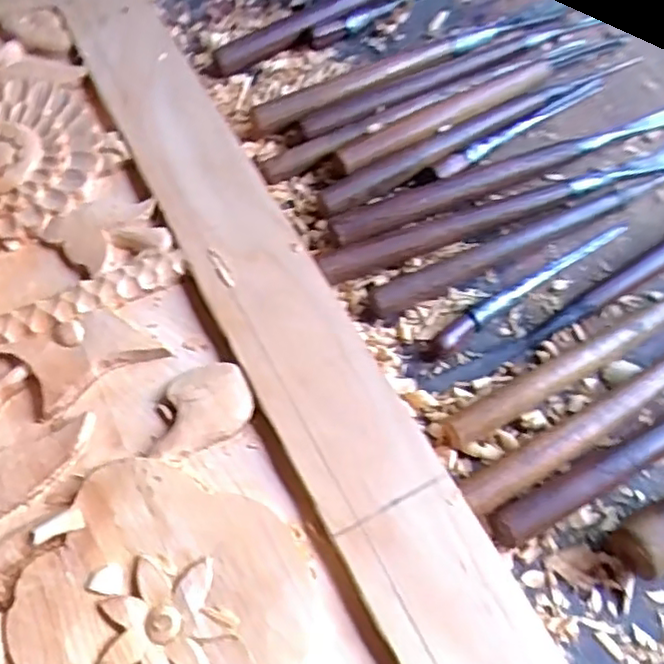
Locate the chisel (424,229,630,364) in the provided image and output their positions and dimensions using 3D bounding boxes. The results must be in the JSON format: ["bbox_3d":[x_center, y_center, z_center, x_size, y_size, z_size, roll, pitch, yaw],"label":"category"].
[{"bbox_3d":[0.106,-0.026,0.360,0.144,0.012,0.011,-32,66,-18],"label":"chisel"}]

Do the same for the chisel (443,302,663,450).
[{"bbox_3d":[0.162,-0.005,0.343,0.249,0.015,0.015,-27,65,-16],"label":"chisel"}]

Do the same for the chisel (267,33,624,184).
[{"bbox_3d":[0.079,-0.155,0.426,0.286,0.024,0.021,-29,65,-16],"label":"chisel"}]

